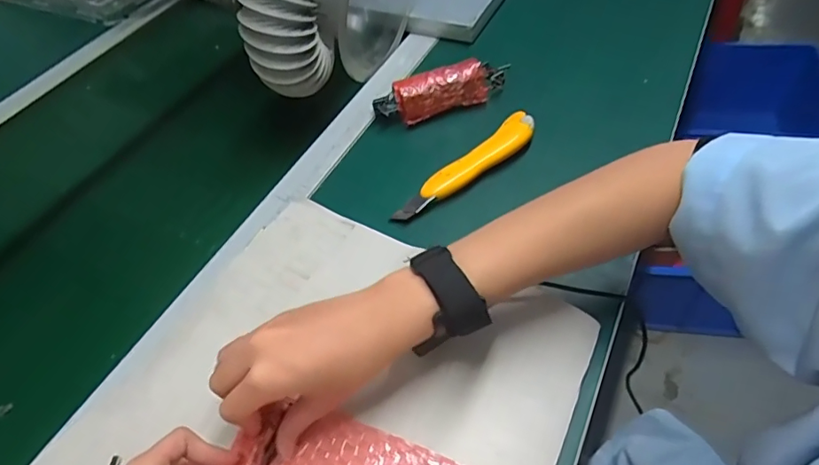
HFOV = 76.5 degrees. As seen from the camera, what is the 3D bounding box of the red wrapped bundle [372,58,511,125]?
[{"bbox_3d":[0.035,-0.152,0.563,0.143,0.049,0.034,-16,51,-7],"label":"red wrapped bundle"}]

